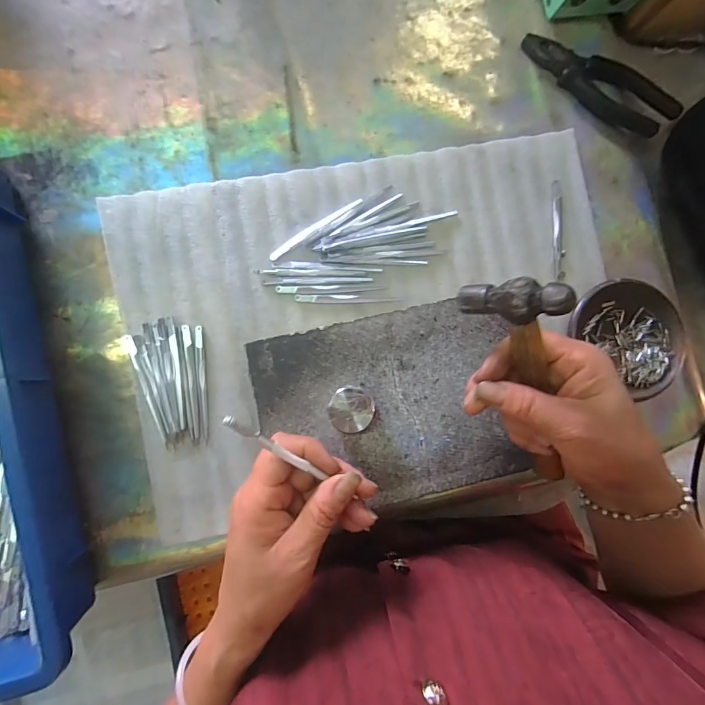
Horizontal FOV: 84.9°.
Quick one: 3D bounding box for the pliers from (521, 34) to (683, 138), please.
[{"bbox_3d":[0.248,-0.270,0.388,0.166,0.015,0.049,25,83,-1],"label":"pliers"}]

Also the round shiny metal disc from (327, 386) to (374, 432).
[{"bbox_3d":[-0.001,0.043,0.296,0.033,0.023,0.034,0,87,-4],"label":"round shiny metal disc"}]

